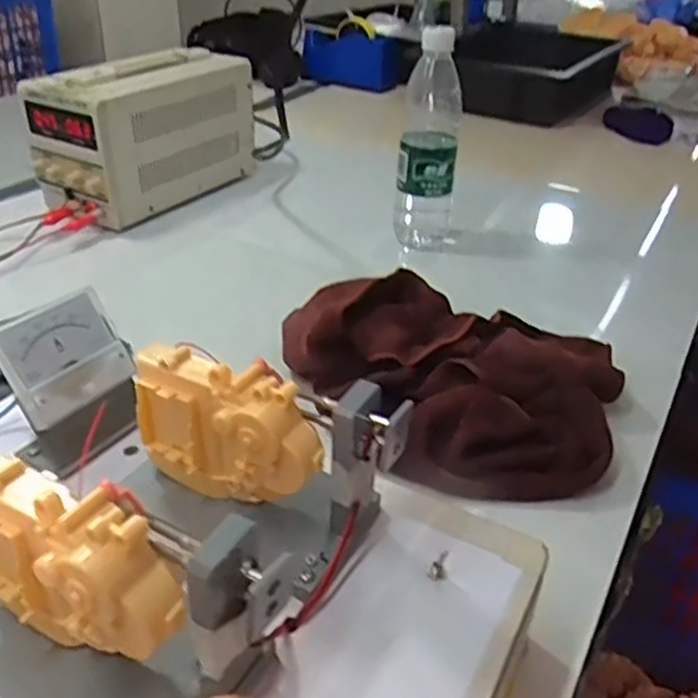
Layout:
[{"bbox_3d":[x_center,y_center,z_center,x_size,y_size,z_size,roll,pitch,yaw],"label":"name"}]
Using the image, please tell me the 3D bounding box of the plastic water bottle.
[{"bbox_3d":[0.085,-0.212,0.745,0.062,0.231,0.059,6,33,5],"label":"plastic water bottle"}]

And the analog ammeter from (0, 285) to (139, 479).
[{"bbox_3d":[-0.145,0.018,0.376,0.049,0.072,0.067,21,37,25],"label":"analog ammeter"}]

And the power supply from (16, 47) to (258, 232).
[{"bbox_3d":[-0.241,-0.258,0.861,0.117,0.168,0.258,23,37,27],"label":"power supply"}]

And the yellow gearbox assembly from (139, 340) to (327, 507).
[{"bbox_3d":[-0.056,0.039,0.327,0.093,0.068,0.034,23,37,27],"label":"yellow gearbox assembly"}]

